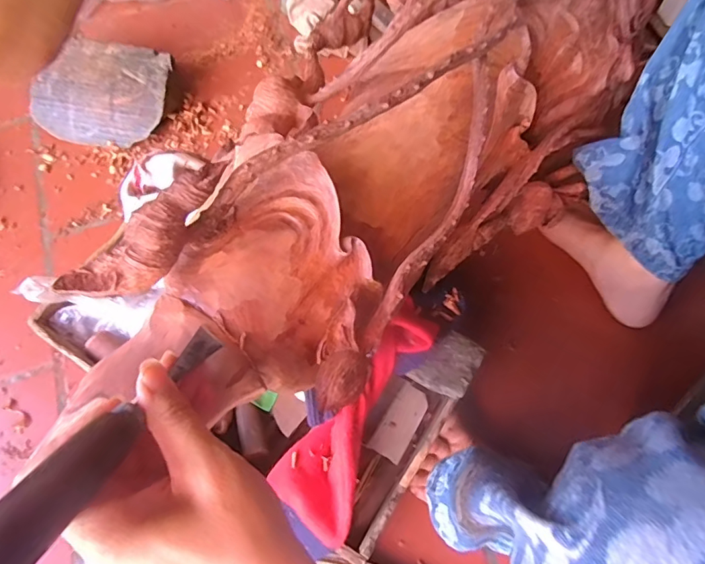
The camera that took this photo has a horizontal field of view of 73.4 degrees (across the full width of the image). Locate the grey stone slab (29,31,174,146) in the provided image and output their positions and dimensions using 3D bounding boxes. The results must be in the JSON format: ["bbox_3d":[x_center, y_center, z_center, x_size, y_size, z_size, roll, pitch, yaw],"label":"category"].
[{"bbox_3d":[-0.357,-0.266,0.663,0.189,0.011,0.141,13,100,2],"label":"grey stone slab"}]

